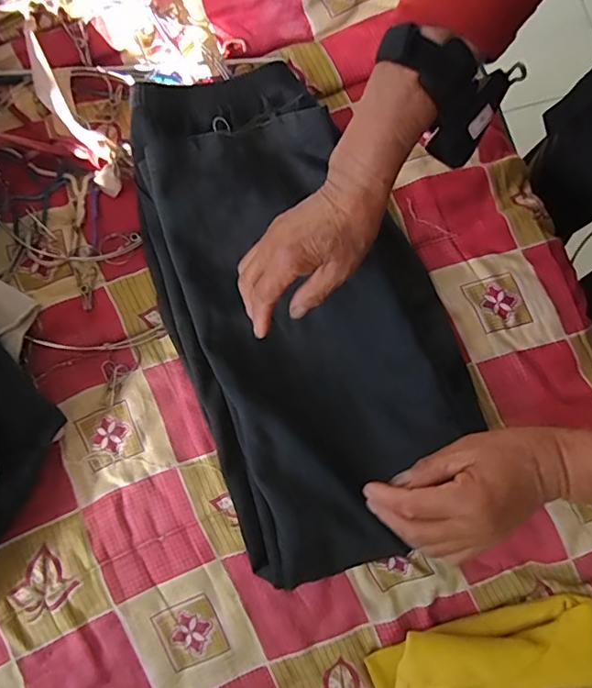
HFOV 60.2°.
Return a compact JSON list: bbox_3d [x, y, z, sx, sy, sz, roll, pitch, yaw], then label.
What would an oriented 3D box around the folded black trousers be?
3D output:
[{"bbox_3d":[0.010,-0.041,0.480,0.252,0.078,0.470,-19,80,-3],"label":"folded black trousers"}]

